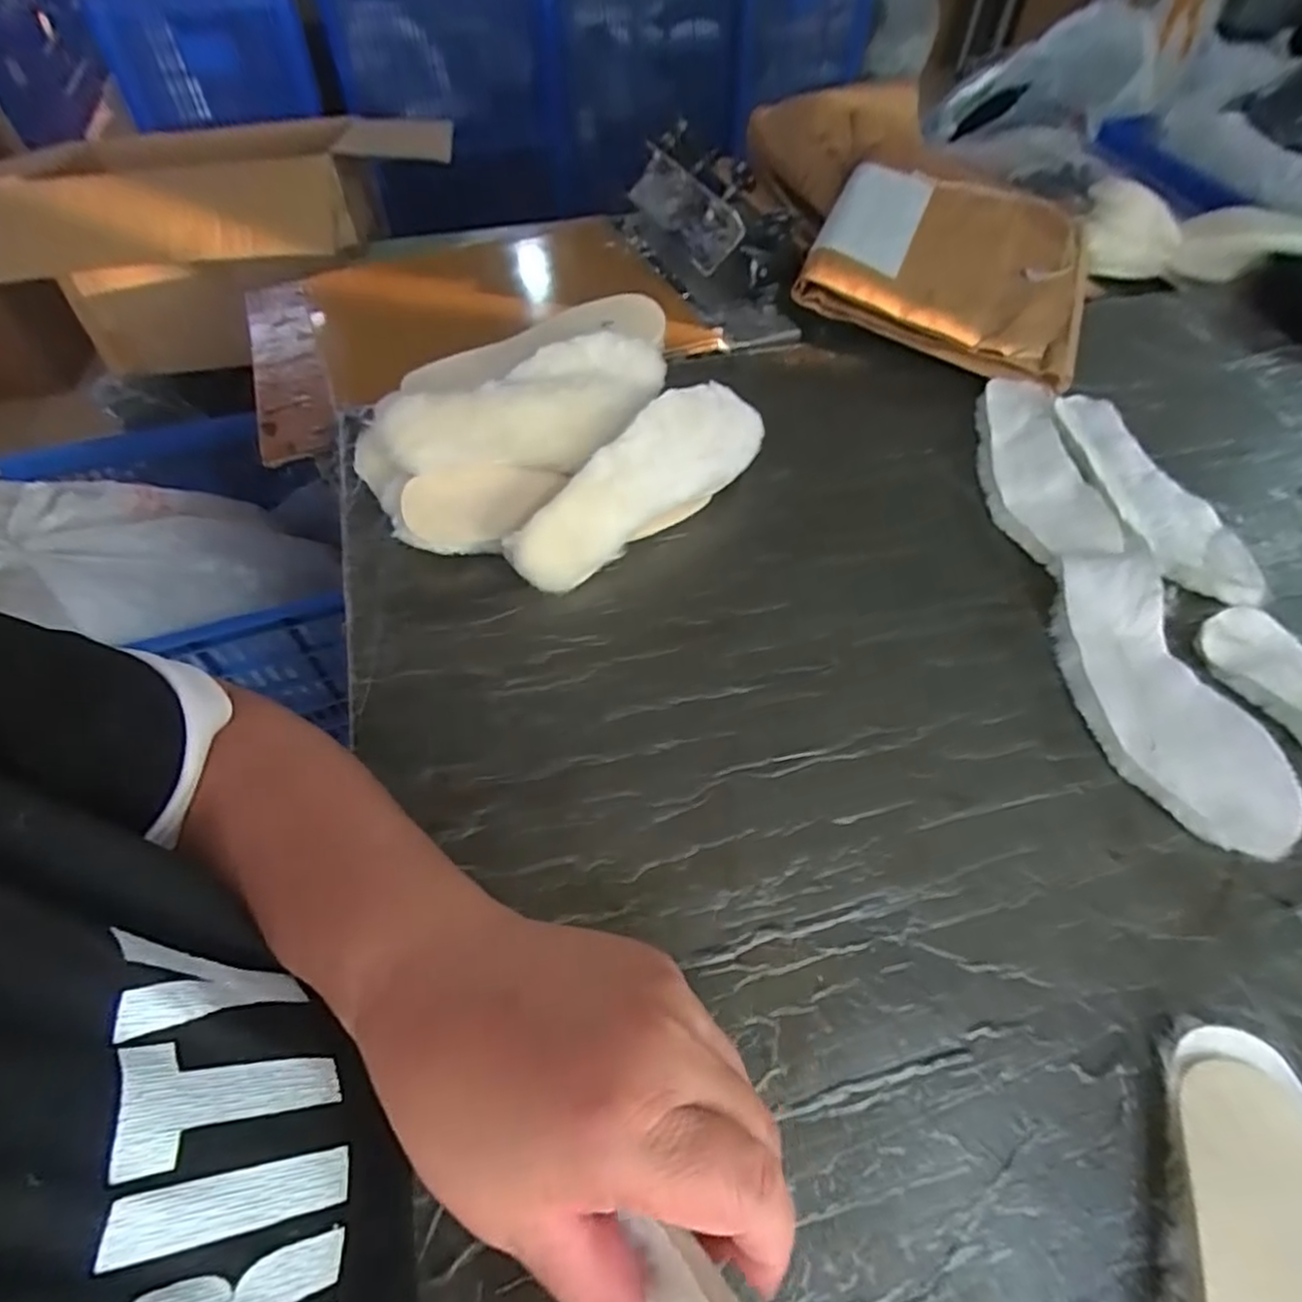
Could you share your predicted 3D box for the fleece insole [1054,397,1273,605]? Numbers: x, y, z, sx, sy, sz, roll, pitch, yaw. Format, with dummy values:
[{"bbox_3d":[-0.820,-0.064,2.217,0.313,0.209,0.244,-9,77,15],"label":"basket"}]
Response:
[{"bbox_3d":[0.440,-0.140,0.599,0.093,0.017,0.258,-3,54,-4],"label":"fleece insole"}]

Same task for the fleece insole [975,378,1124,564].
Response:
[{"bbox_3d":[0.346,-0.167,0.618,0.094,0.018,0.237,1,54,-1],"label":"fleece insole"}]

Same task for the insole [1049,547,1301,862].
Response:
[{"bbox_3d":[0.354,0.029,0.471,0.100,0.040,0.220,-12,55,-10],"label":"insole"}]

